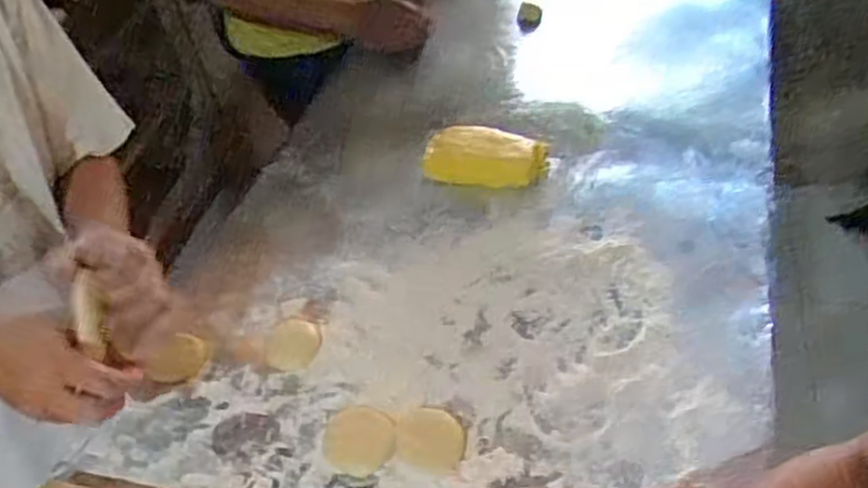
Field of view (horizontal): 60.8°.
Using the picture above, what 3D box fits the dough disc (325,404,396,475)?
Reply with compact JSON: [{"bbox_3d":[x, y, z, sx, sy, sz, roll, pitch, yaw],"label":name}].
[{"bbox_3d":[-0.068,0.174,0.666,0.068,0.012,0.059,19,51,28],"label":"dough disc"}]

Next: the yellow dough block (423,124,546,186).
[{"bbox_3d":[0.063,-0.108,0.913,0.147,0.032,0.083,4,45,15],"label":"yellow dough block"}]

